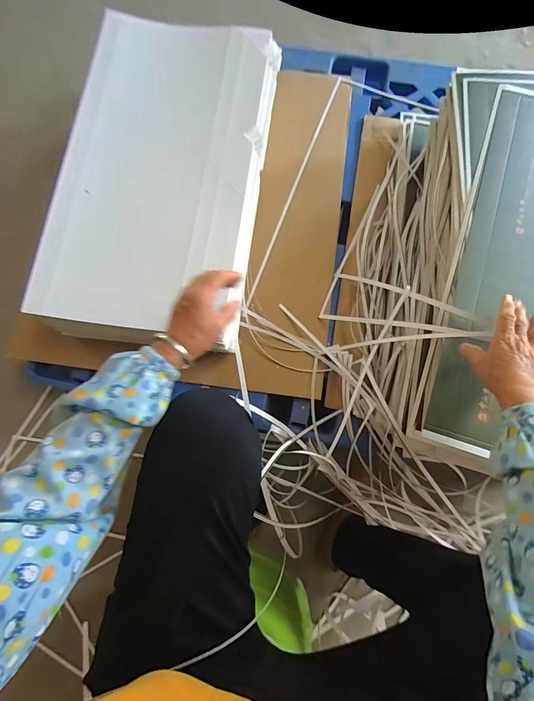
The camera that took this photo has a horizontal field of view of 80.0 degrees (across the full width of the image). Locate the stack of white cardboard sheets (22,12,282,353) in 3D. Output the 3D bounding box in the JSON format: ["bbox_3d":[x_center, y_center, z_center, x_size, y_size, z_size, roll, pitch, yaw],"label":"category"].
[{"bbox_3d":[-0.201,-0.342,0.669,0.357,0.178,0.642,8,77,3],"label":"stack of white cardboard sheets"}]

